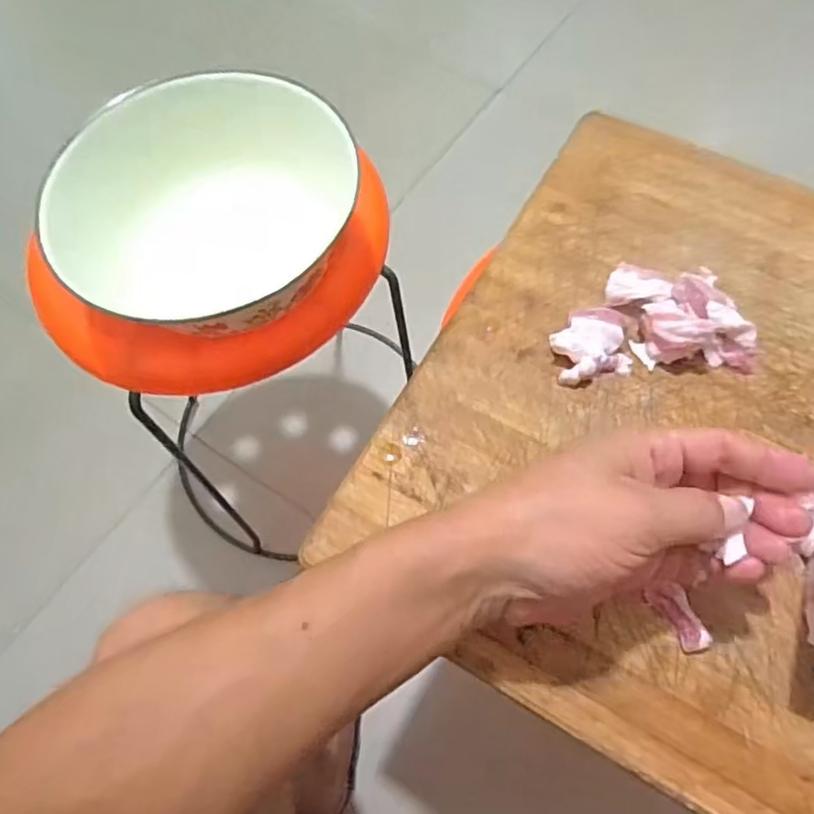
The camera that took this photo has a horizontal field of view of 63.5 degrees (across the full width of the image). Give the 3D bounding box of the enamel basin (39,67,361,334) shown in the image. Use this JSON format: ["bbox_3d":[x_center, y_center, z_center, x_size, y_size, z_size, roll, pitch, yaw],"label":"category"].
[{"bbox_3d":[-0.134,-0.133,0.438,0.194,0.067,0.165,-42,70,-14],"label":"enamel basin"}]

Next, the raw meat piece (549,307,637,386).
[{"bbox_3d":[0.115,-0.039,0.401,0.055,0.014,0.044,-12,66,-2],"label":"raw meat piece"}]

